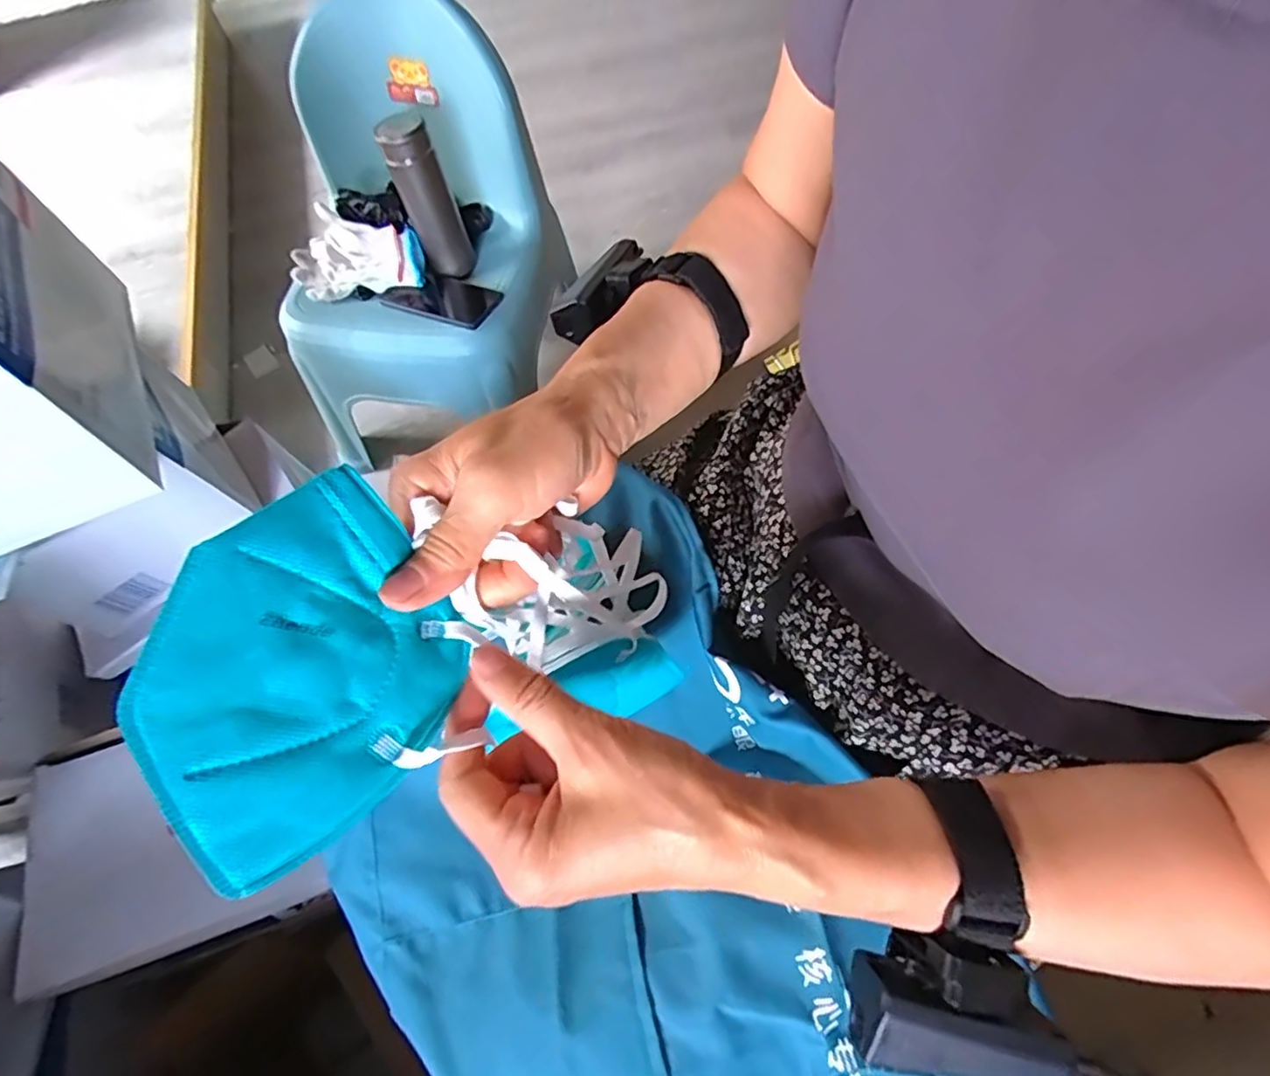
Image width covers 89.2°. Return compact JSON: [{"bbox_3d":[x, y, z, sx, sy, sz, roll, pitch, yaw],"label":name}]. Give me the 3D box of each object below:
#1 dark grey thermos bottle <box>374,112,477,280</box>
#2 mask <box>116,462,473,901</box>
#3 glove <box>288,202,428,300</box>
[{"bbox_3d":[-0.266,-0.434,0.834,0.066,0.190,0.070,-24,65,-8],"label":"dark grey thermos bottle"},{"bbox_3d":[-0.118,0.046,0.230,0.110,0.007,0.107,-39,105,-33],"label":"mask"},{"bbox_3d":[-0.383,-0.385,0.875,0.180,0.070,0.094,-13,64,-3],"label":"glove"}]

